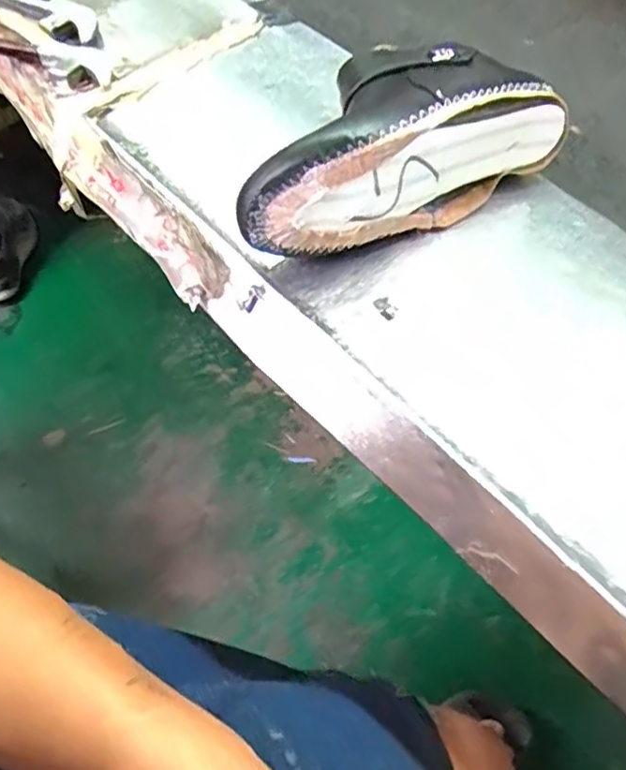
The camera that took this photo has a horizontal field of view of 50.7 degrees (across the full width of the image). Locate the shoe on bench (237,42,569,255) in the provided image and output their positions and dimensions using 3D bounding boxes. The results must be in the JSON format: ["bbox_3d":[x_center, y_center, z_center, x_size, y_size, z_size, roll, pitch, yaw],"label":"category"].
[{"bbox_3d":[0.052,-0.164,0.446,0.231,0.095,0.103,-19,59,-13],"label":"shoe on bench"}]

